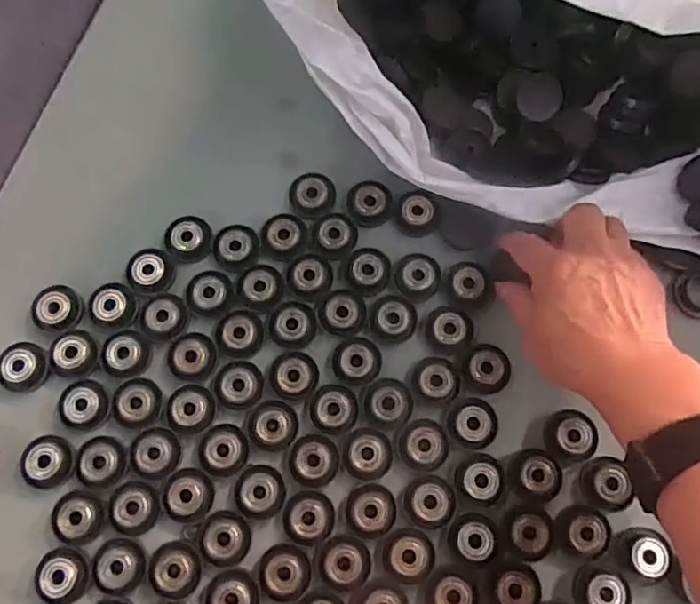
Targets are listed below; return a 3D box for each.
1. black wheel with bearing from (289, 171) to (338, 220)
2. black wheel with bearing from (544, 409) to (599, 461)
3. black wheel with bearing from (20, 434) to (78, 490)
[{"bbox_3d":[-0.026,-0.076,0.398,0.031,0.008,0.030,0,76,0],"label":"black wheel with bearing"},{"bbox_3d":[0.140,0.084,0.361,0.029,0.010,0.030,0,76,0],"label":"black wheel with bearing"},{"bbox_3d":[-0.189,0.100,0.355,0.034,0.007,0.031,0,76,0],"label":"black wheel with bearing"}]

